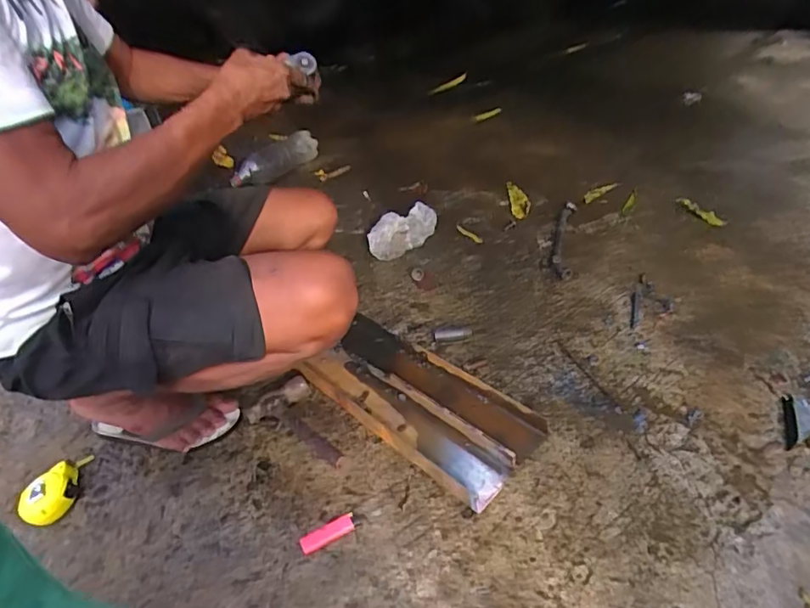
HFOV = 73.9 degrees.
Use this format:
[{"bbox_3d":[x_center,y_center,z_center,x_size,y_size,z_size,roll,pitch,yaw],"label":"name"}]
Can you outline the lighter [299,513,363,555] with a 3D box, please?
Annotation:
[{"bbox_3d":[-0.092,0.284,0.673,0.079,0.013,0.025,-18,37,-16],"label":"lighter"}]

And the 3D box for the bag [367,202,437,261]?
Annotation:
[{"bbox_3d":[-0.001,-0.169,1.173,0.082,0.055,0.178,27,49,36],"label":"bag"}]

